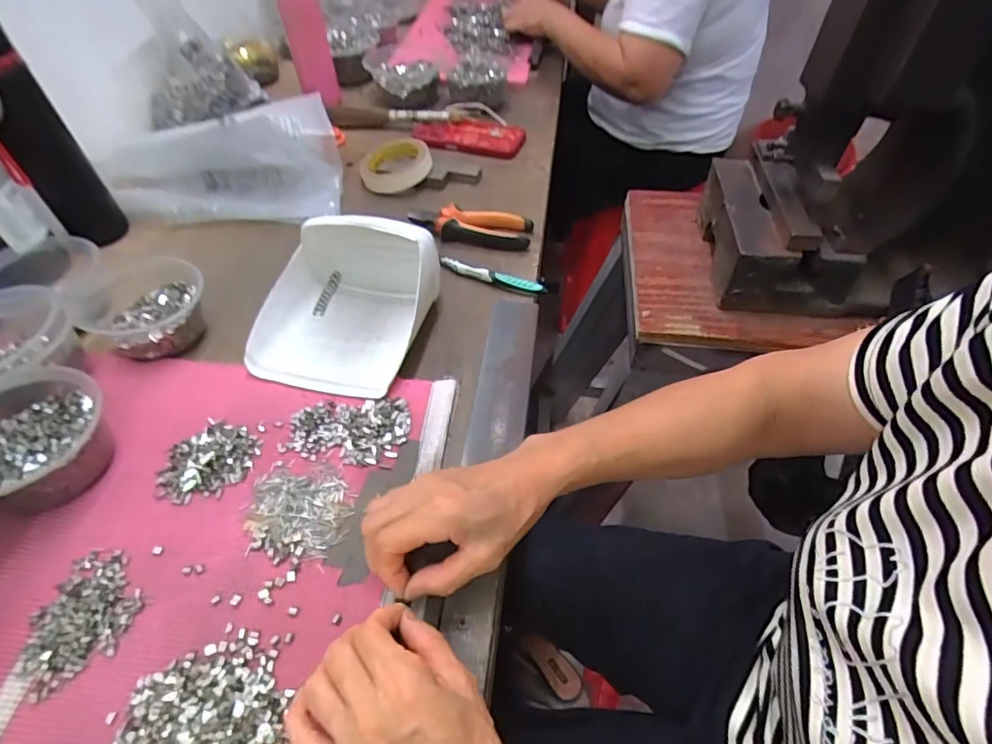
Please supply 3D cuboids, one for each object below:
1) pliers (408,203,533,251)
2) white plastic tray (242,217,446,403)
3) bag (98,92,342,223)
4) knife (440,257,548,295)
[{"bbox_3d":[-0.033,-0.176,0.627,0.148,0.020,0.048,8,50,8],"label":"pliers"},{"bbox_3d":[-0.150,-0.078,0.503,0.151,0.085,0.175,12,51,11],"label":"white plastic tray"},{"bbox_3d":[-0.362,-0.292,0.698,0.286,0.098,0.183,-5,50,-4],"label":"bag"},{"bbox_3d":[-0.005,-0.109,0.577,0.127,0.019,0.013,17,52,16],"label":"knife"}]

